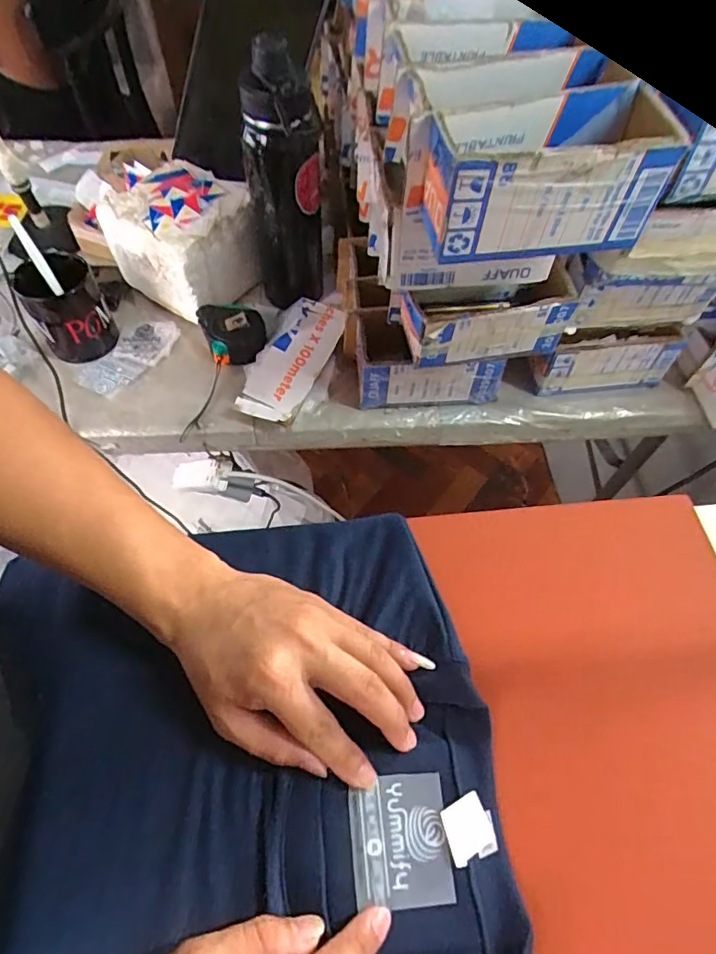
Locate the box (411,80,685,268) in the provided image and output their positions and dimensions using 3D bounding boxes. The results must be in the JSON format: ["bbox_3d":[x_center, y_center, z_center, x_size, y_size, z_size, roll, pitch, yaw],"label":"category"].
[{"bbox_3d":[0.120,-0.199,0.360,0.151,0.077,0.068,-8,60,-7],"label":"box"}]

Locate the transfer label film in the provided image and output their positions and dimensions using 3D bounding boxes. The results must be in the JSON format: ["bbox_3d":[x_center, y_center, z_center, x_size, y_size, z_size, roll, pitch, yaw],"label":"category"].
[{"bbox_3d":[0.023,0.196,0.287,0.051,0.005,0.059,-6,60,0],"label":"transfer label film"}]

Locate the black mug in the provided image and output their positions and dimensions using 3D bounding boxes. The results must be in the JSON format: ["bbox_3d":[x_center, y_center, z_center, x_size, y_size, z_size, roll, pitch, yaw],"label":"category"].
[{"bbox_3d":[-0.338,-0.194,0.622,0.080,0.089,0.080,1,59,-2],"label":"black mug"}]

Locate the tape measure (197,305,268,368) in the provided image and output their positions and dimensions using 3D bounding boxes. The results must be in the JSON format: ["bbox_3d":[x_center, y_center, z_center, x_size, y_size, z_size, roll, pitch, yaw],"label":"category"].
[{"bbox_3d":[-0.149,-0.170,0.643,0.074,0.046,0.077,1,59,-2],"label":"tape measure"}]

